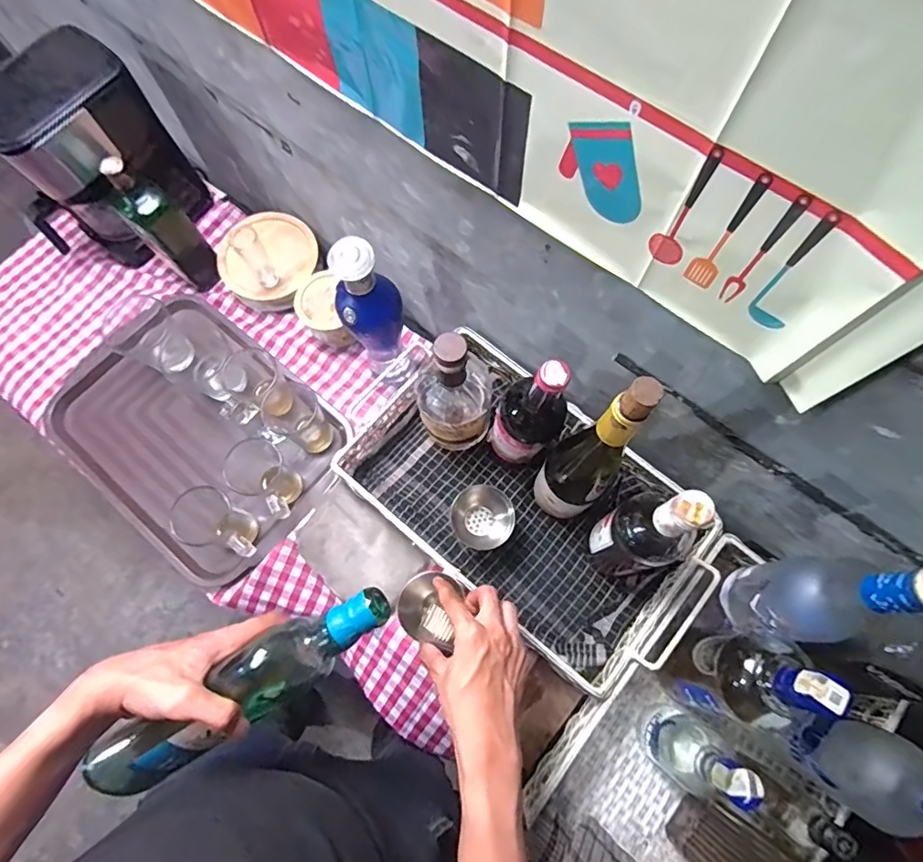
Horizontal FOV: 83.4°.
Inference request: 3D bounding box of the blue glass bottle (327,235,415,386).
[{"bbox_3d":[-0.110,-0.140,0.659,0.074,0.242,0.065,-11,72,-3],"label":"blue glass bottle"}]

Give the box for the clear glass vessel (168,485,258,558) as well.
[{"bbox_3d":[-0.304,0.121,0.671,0.094,0.093,0.070,16,73,6],"label":"clear glass vessel"}]

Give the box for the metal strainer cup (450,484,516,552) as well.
[{"bbox_3d":[0.026,0.110,0.642,0.073,0.081,0.070,0,72,1],"label":"metal strainer cup"}]

